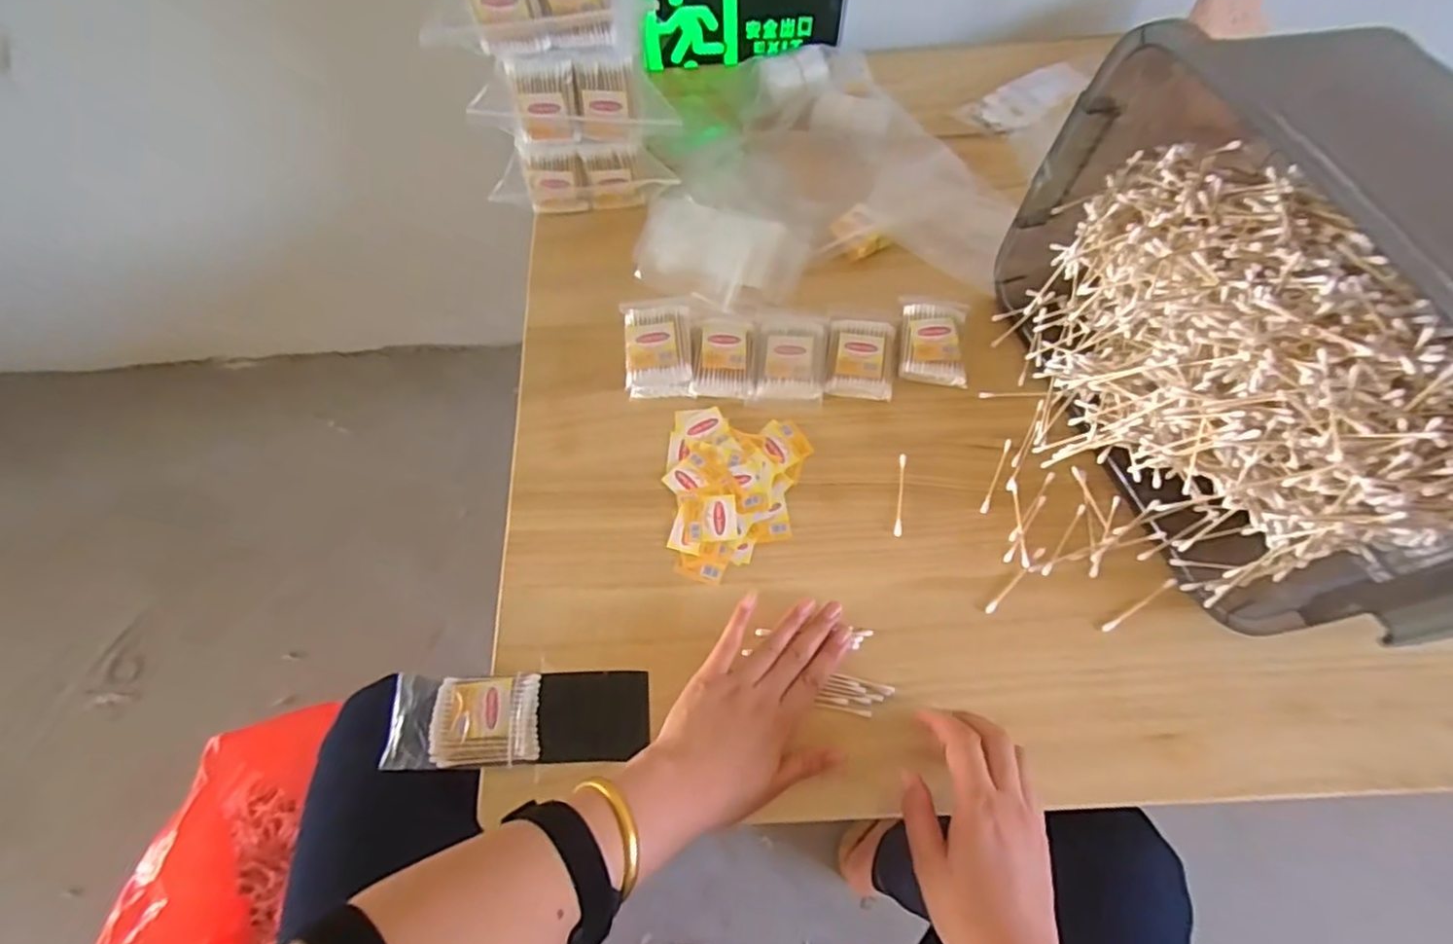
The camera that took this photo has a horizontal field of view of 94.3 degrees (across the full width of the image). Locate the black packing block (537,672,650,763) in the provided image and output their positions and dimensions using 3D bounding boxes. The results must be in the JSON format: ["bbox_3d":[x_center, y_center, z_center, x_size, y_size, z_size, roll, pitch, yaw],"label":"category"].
[{"bbox_3d":[-0.097,0.179,0.495,0.079,0.006,0.060,-3,67,2],"label":"black packing block"}]

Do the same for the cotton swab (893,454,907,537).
[{"bbox_3d":[0.142,0.018,0.547,0.006,0.004,0.072,8,68,7],"label":"cotton swab"}]

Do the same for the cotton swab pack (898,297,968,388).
[{"bbox_3d":[0.184,-0.117,0.598,0.057,0.009,0.086,5,67,6],"label":"cotton swab pack"}]

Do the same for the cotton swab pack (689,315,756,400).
[{"bbox_3d":[-0.001,-0.104,0.596,0.054,0.014,0.077,3,67,5],"label":"cotton swab pack"}]

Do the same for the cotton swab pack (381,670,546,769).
[{"bbox_3d":[-0.189,0.180,0.487,0.106,0.010,0.062,-1,67,3],"label":"cotton swab pack"}]

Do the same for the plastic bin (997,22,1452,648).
[{"bbox_3d":[0.367,-0.097,0.459,0.201,0.235,0.398,-19,67,-5],"label":"plastic bin"}]

